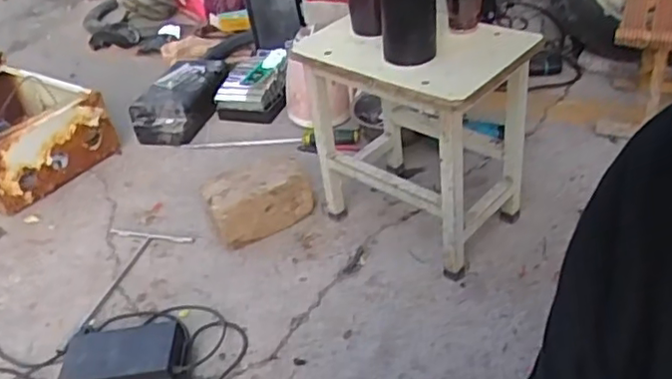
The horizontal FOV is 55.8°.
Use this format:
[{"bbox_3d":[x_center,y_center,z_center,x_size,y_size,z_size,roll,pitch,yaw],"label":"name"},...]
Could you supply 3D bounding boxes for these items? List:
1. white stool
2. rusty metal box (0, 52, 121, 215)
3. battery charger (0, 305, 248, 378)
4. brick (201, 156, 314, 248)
[{"bbox_3d":[0.131,-0.091,1.101,0.340,0.360,0.242,22,46,29],"label":"white stool"},{"bbox_3d":[-0.775,-0.138,1.485,0.413,0.164,0.305,19,44,27],"label":"rusty metal box"},{"bbox_3d":[-0.442,0.268,0.980,0.576,0.074,0.249,-3,40,0],"label":"battery charger"},{"bbox_3d":[-0.152,0.024,1.229,0.203,0.116,0.104,-25,43,-24],"label":"brick"}]

